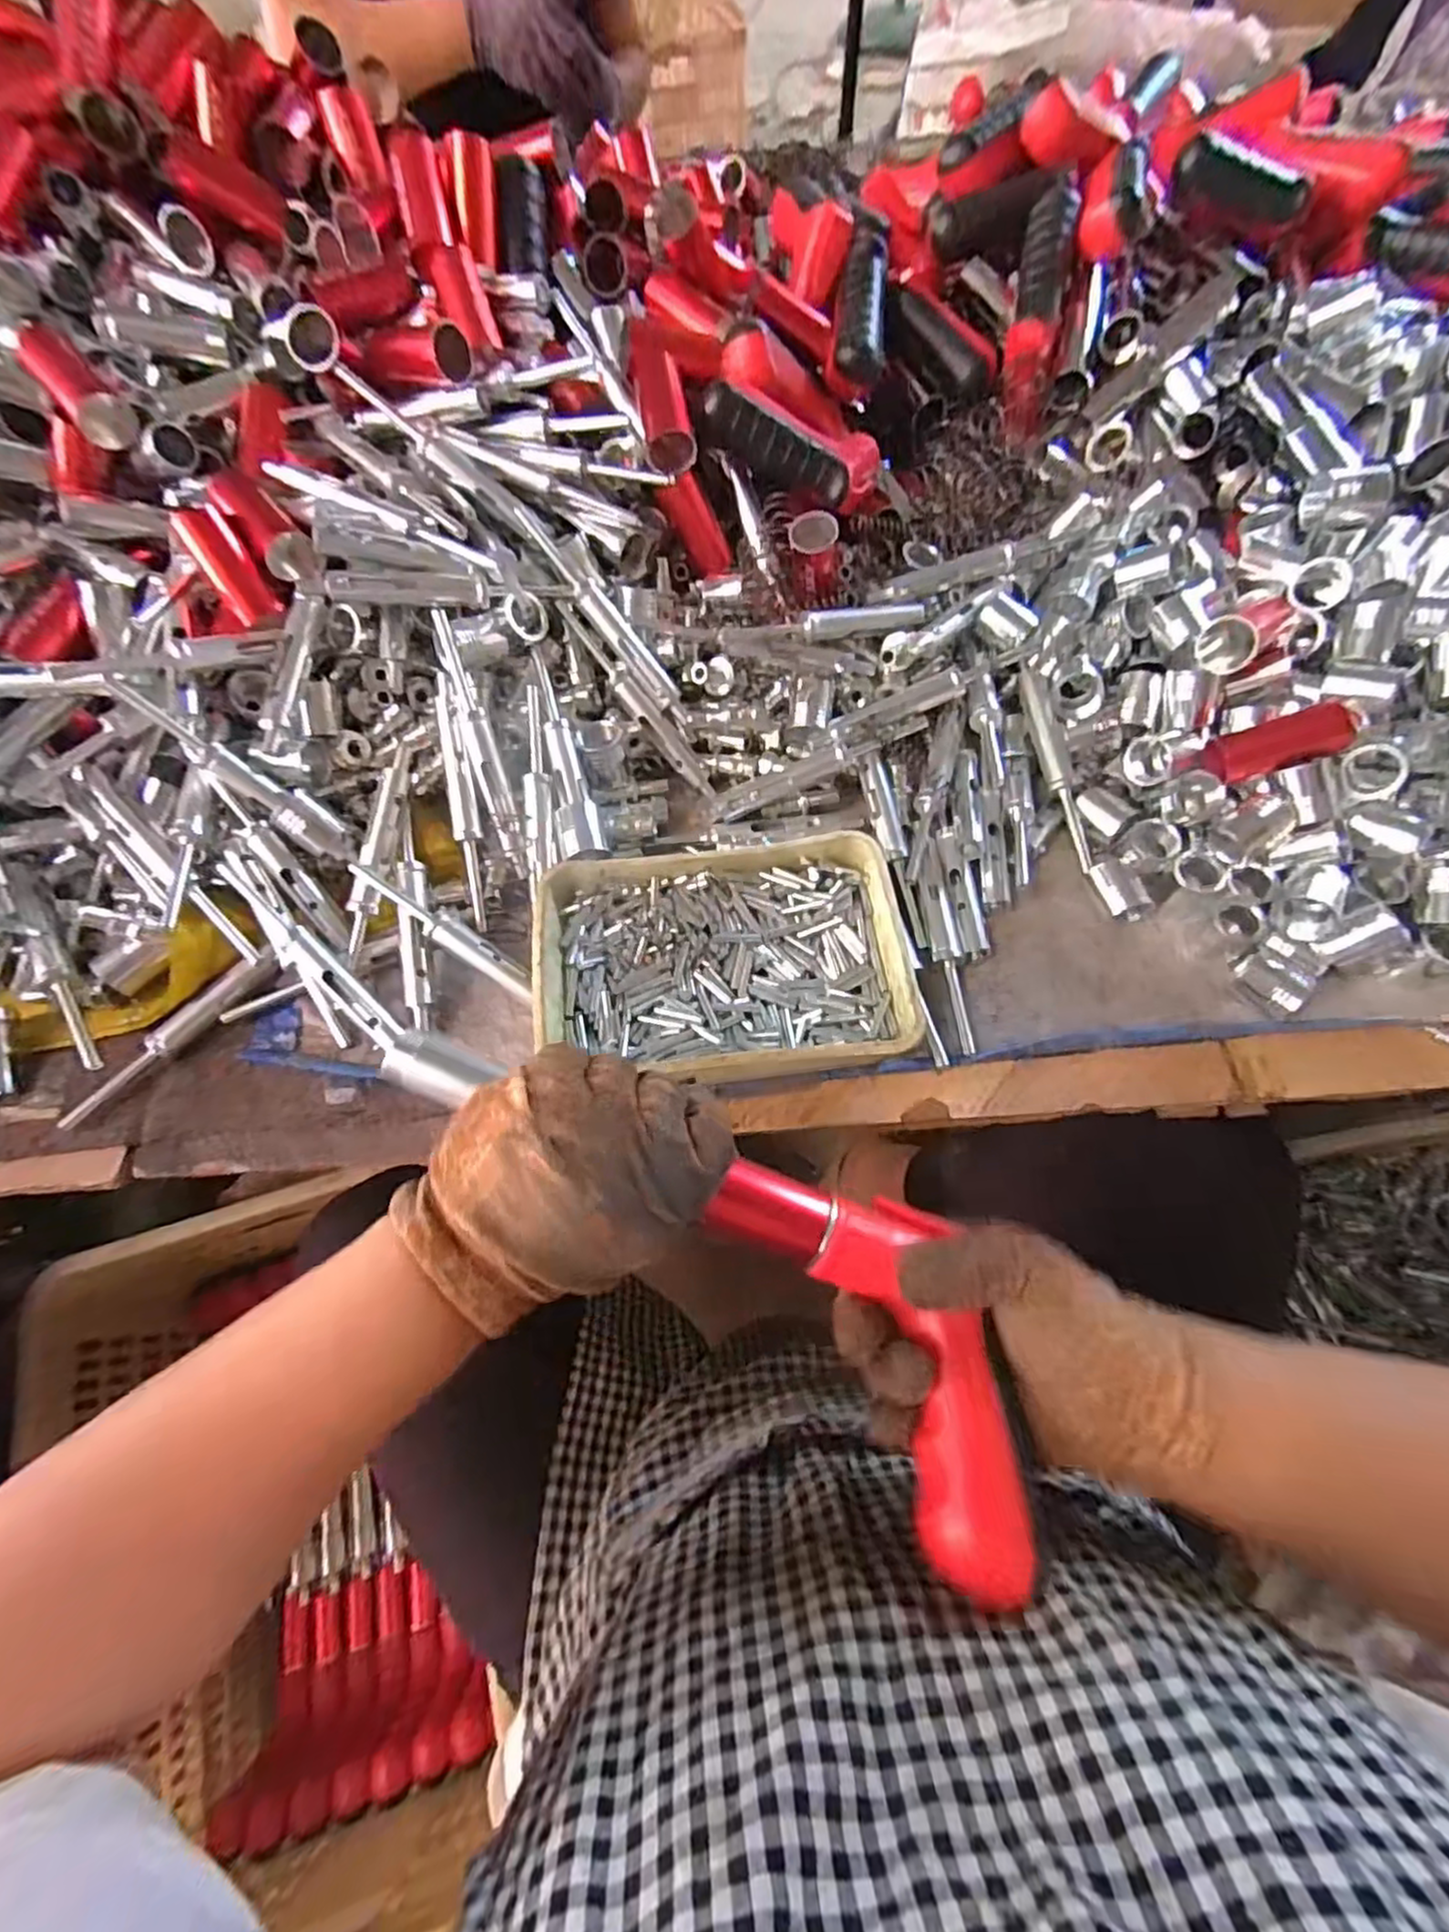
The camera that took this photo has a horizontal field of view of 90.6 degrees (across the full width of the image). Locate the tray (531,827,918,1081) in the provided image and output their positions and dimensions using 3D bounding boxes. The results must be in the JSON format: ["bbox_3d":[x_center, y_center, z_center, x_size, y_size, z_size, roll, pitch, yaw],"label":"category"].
[{"bbox_3d":[-0.002,-0.004,0.407,0.206,0.034,0.140,-5,66,-1],"label":"tray"}]

